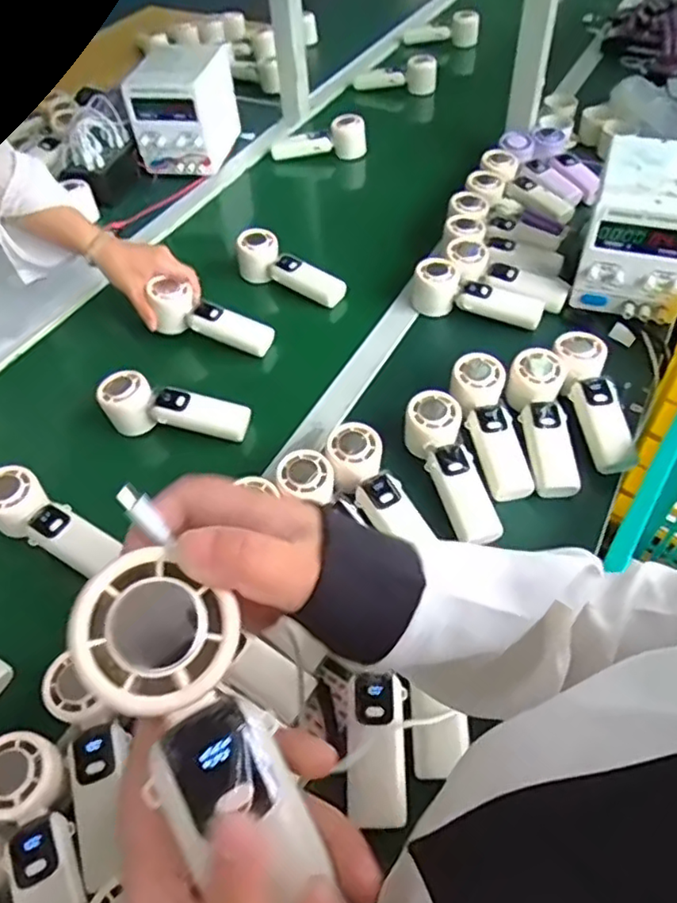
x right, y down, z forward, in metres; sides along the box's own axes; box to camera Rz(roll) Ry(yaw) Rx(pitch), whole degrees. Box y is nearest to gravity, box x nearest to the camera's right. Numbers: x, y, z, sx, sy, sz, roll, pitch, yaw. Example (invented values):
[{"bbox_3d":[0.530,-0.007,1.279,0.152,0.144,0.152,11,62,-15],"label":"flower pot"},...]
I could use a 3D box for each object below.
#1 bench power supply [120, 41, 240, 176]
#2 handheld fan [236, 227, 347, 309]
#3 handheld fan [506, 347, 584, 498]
[{"bbox_3d":[-0.263,-0.595,1.086,0.150,0.147,0.194,4,51,6],"label":"bench power supply"},{"bbox_3d":[-0.067,-0.250,0.858,0.161,0.053,0.048,29,58,24],"label":"handheld fan"},{"bbox_3d":[0.221,-0.029,0.674,0.056,0.039,0.166,-4,65,0],"label":"handheld fan"}]

